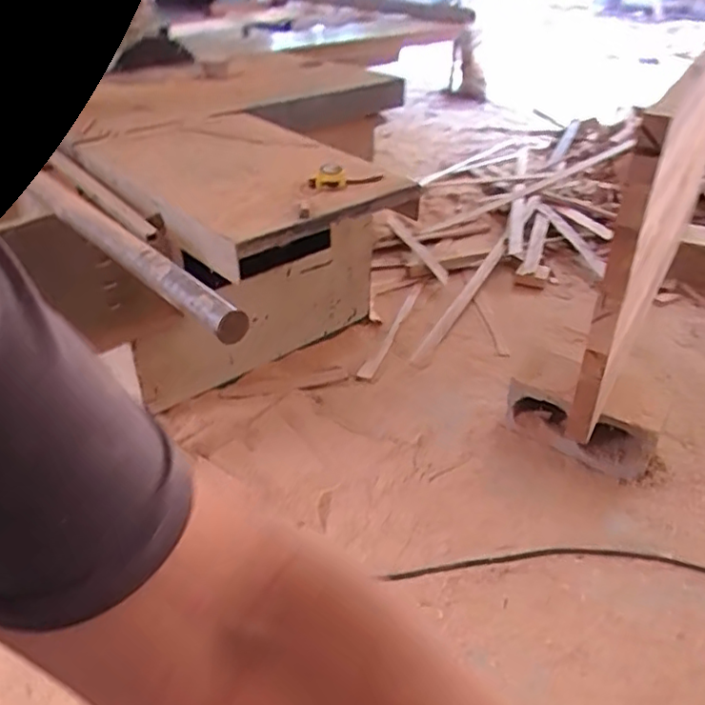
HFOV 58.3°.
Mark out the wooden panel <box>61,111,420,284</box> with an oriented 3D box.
[{"bbox_3d":[-0.228,-0.366,1.293,0.472,0.082,0.642,-26,42,-31],"label":"wooden panel"}]

